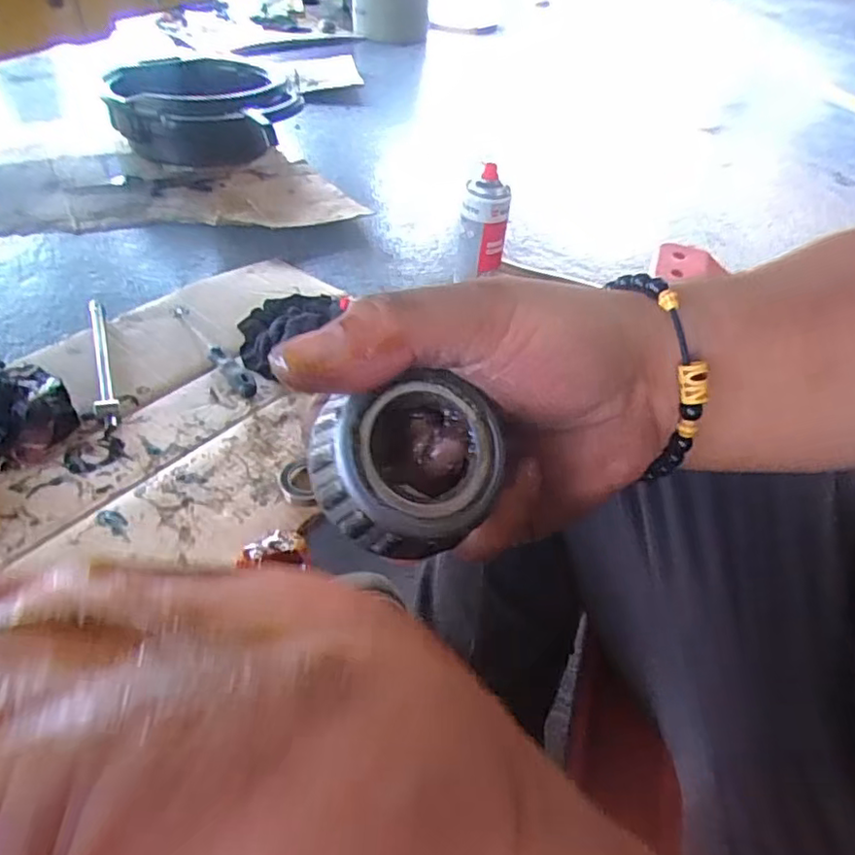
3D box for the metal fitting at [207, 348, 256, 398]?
[{"bbox_3d":[-0.249,-0.074,0.812,0.027,0.024,0.103,-27,52,-30],"label":"metal fitting"}]

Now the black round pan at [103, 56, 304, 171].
[{"bbox_3d":[-0.473,-0.681,1.367,0.367,0.148,0.414,-3,43,-8],"label":"black round pan"}]

